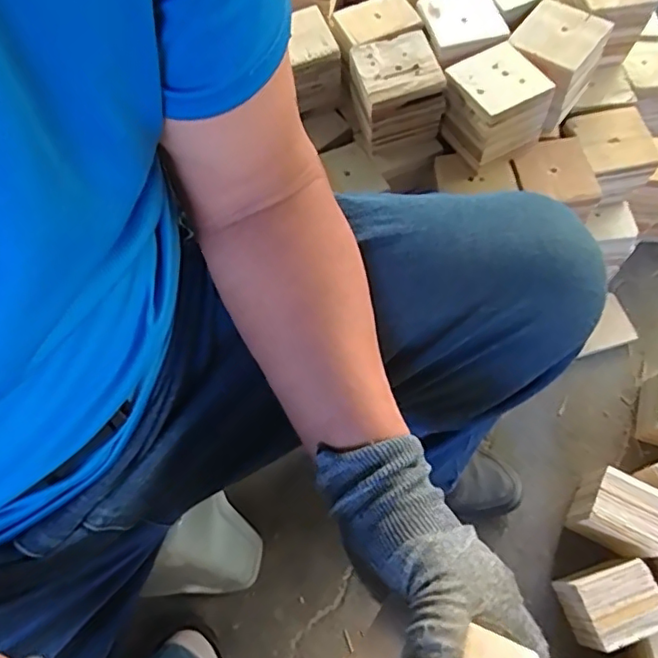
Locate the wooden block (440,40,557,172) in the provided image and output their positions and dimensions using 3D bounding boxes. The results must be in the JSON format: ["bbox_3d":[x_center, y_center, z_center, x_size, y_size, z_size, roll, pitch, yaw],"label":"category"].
[{"bbox_3d":[0.195,-0.265,0.686,0.094,0.087,0.099,-35,69,-14],"label":"wooden block"}]

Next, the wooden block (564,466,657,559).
[{"bbox_3d":[0.386,0.248,0.770,0.099,0.093,0.086,29,68,13],"label":"wooden block"}]

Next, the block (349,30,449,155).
[{"bbox_3d":[0.081,-0.287,0.707,0.095,0.094,0.098,-18,65,-7],"label":"block"}]

